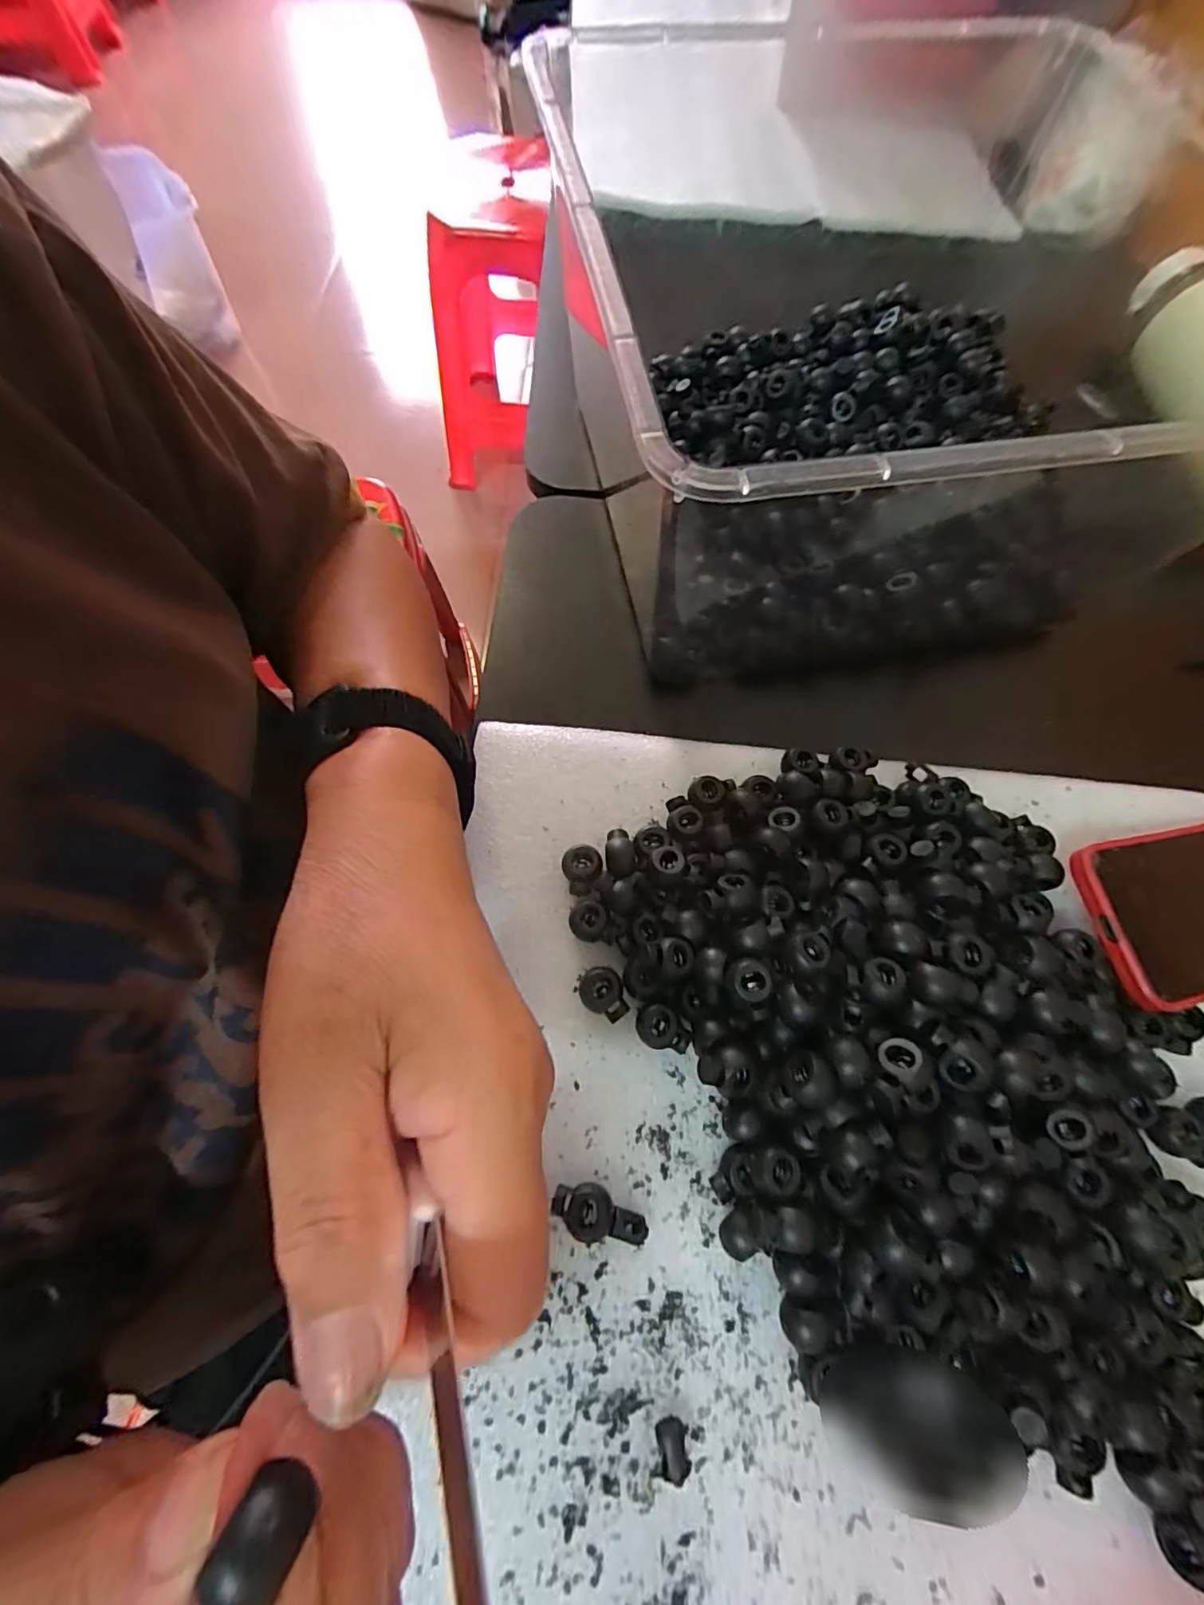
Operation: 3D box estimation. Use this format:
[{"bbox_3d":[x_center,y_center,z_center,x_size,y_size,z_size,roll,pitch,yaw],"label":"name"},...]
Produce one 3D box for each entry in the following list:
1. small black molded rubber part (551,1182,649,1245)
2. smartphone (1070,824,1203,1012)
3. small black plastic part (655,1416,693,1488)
[{"bbox_3d":[0.000,0.151,0.209,0.036,0.014,0.016,17,69,5],"label":"small black molded rubber part"},{"bbox_3d":[0.275,0.044,0.255,0.137,0.007,0.068,-7,72,-15],"label":"smartphone"},{"bbox_3d":[0.024,0.213,0.189,0.011,0.008,0.014,-10,69,-5],"label":"small black plastic part"}]

